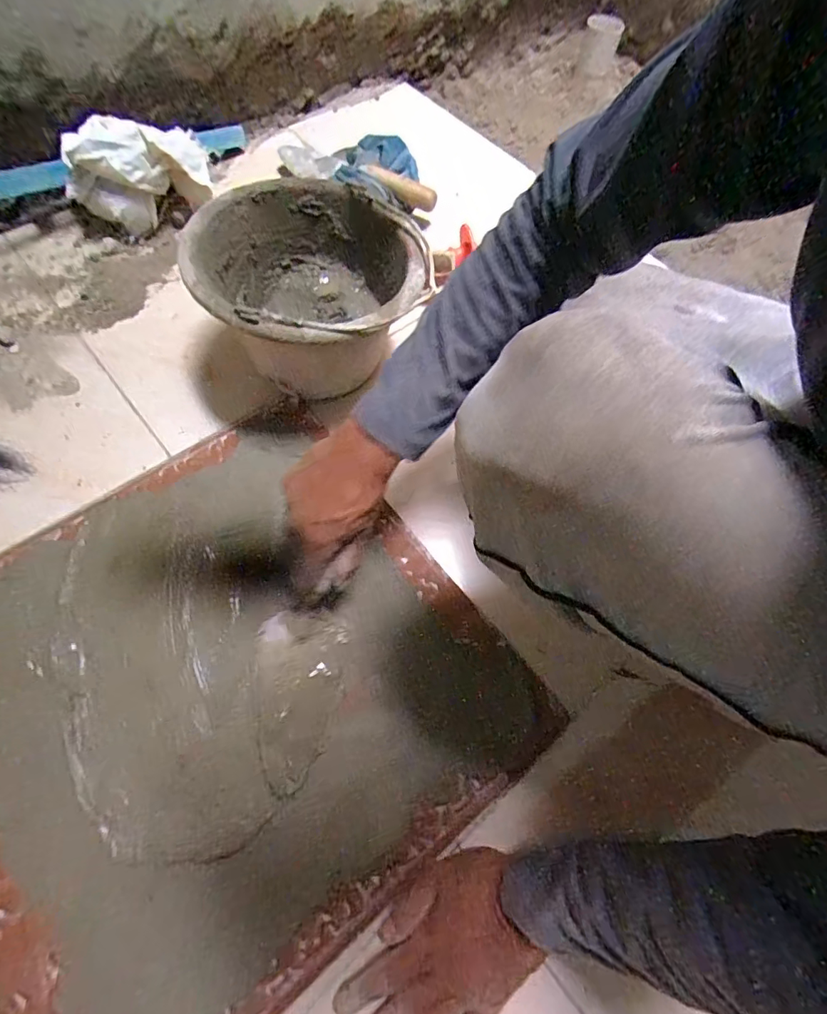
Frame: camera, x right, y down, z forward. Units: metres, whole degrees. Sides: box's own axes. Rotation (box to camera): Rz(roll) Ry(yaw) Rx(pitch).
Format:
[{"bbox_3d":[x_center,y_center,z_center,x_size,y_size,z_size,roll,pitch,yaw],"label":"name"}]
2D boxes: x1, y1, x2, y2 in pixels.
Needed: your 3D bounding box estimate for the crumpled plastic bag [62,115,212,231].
[{"bbox_3d":[-0.381,-0.476,0.688,0.201,0.119,0.093,-34,71,-16],"label":"crumpled plastic bag"}]

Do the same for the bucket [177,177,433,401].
[{"bbox_3d":[-0.114,-0.234,0.570,0.230,0.166,0.237,1,65,-2],"label":"bucket"}]

